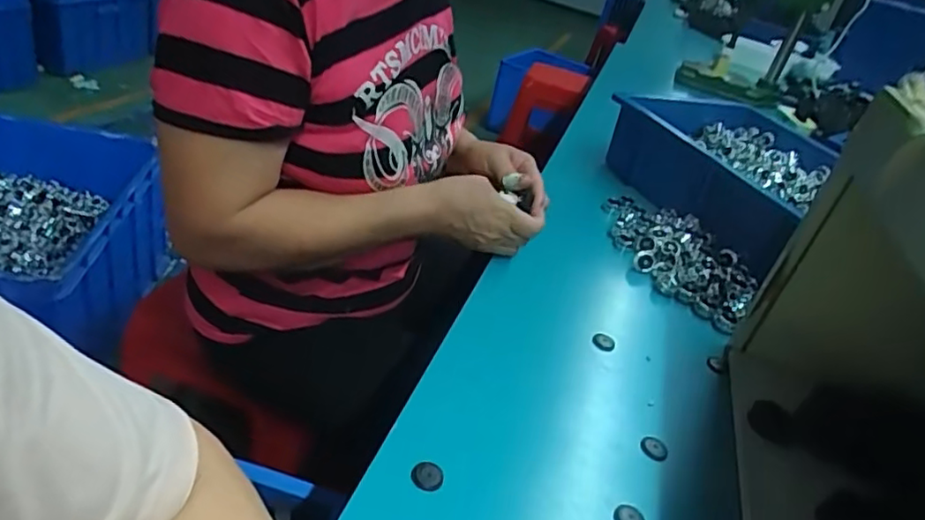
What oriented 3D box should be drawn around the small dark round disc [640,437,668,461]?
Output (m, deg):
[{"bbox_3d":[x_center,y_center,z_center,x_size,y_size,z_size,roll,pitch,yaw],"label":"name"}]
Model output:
[{"bbox_3d":[0.150,0.147,0.490,0.021,0.005,0.023,10,32,-6],"label":"small dark round disc"}]

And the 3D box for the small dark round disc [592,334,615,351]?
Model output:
[{"bbox_3d":[0.133,0.079,0.592,0.022,0.009,0.019,21,33,11],"label":"small dark round disc"}]

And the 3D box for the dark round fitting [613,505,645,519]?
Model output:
[{"bbox_3d":[0.114,0.175,0.425,0.021,0.004,0.020,10,32,-6],"label":"dark round fitting"}]

